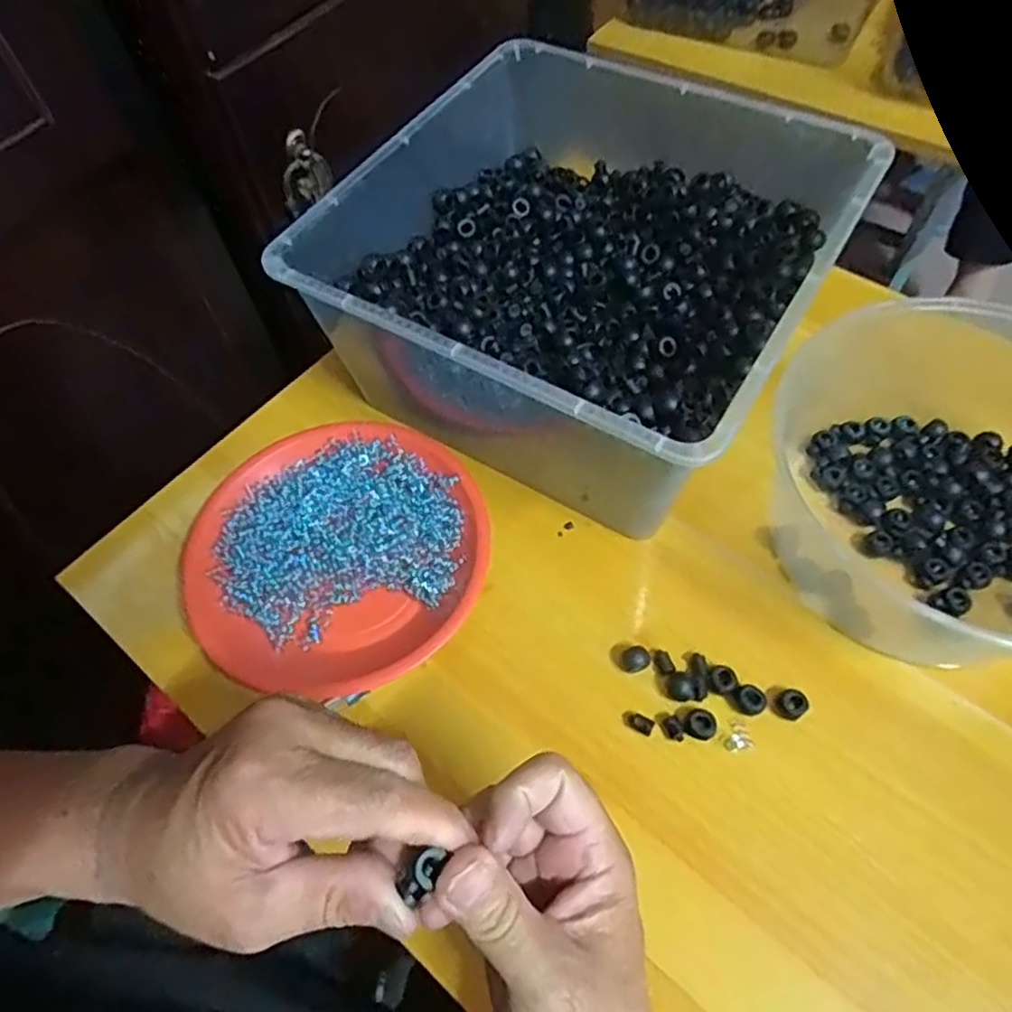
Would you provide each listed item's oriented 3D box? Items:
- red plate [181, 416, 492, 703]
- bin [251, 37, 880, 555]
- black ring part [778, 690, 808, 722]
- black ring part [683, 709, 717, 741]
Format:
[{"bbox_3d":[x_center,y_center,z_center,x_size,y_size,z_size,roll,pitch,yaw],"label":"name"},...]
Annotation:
[{"bbox_3d":[-0.108,0.028,0.451,0.185,0.024,0.186,-1,60,2],"label":"red plate"},{"bbox_3d":[0.051,-0.158,0.481,0.299,0.136,0.300,29,65,18],"label":"bin"},{"bbox_3d":[0.166,0.115,0.394,0.016,0.006,0.016,-18,61,-8],"label":"black ring part"},{"bbox_3d":[0.112,0.126,0.392,0.017,0.006,0.017,-1,60,2],"label":"black ring part"}]

